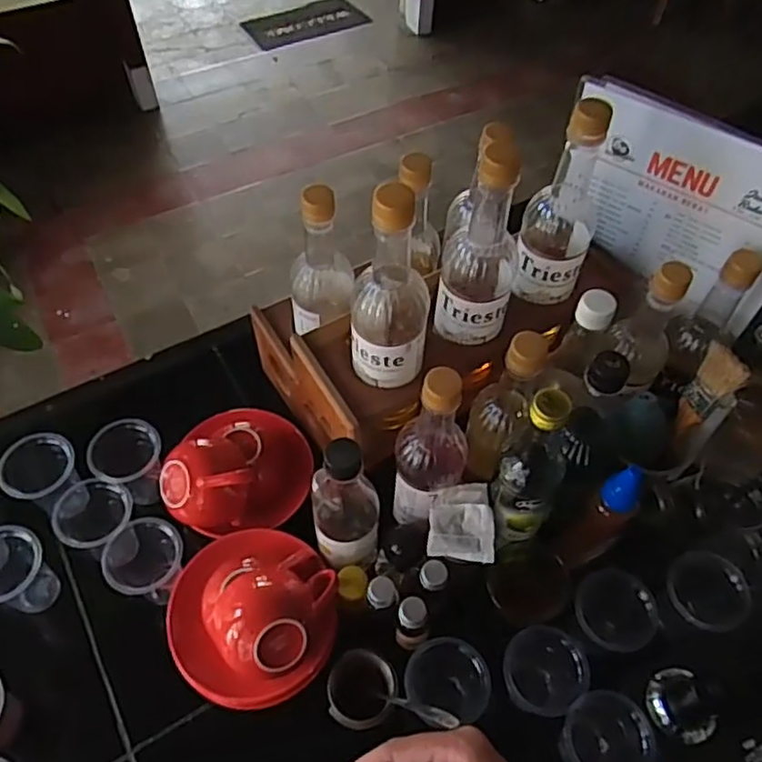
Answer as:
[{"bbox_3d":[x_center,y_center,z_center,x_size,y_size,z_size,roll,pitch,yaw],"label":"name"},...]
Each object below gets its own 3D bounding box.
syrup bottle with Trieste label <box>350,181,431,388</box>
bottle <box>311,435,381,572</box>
[{"bbox_3d":[0.008,-0.073,0.545,0.065,0.201,0.057,4,55,2],"label":"syrup bottle with Trieste label"},{"bbox_3d":[-0.031,0.120,0.612,0.058,0.204,0.053,-9,56,-8],"label":"bottle"}]

